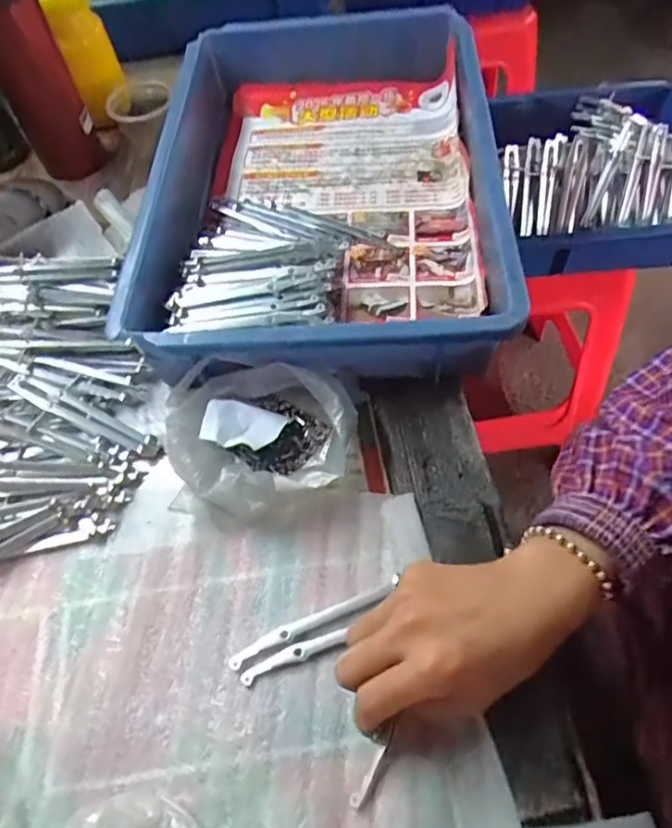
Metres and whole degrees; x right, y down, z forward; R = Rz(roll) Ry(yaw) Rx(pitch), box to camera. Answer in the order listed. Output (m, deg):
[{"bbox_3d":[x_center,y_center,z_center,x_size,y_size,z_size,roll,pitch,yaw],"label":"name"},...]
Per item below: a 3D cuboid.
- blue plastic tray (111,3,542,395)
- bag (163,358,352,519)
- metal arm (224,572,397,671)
[{"bbox_3d":[-0.012,-0.233,0.544,0.287,0.095,0.469,-1,57,4],"label":"blue plastic tray"},{"bbox_3d":[-0.062,0.021,0.415,0.143,0.052,0.106,6,58,9],"label":"bag"},{"bbox_3d":[-0.016,0.130,0.366,0.106,0.006,0.010,-23,58,-10],"label":"metal arm"}]

